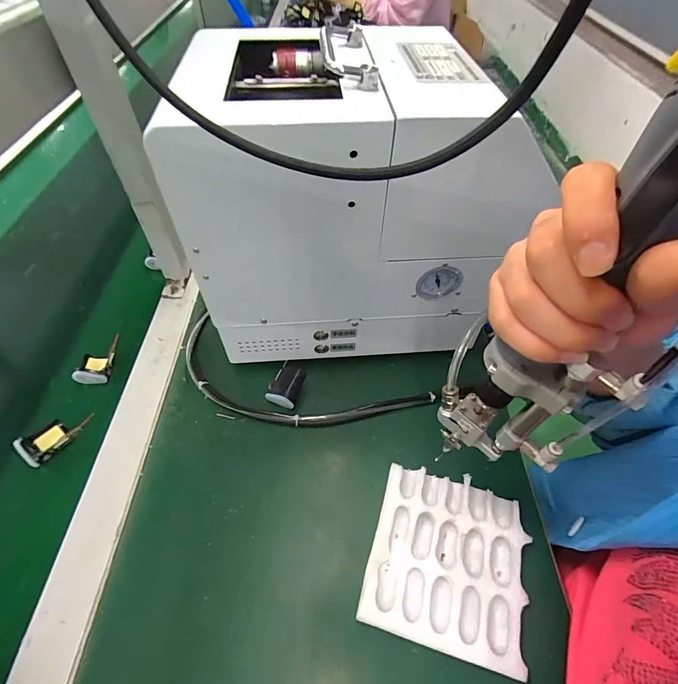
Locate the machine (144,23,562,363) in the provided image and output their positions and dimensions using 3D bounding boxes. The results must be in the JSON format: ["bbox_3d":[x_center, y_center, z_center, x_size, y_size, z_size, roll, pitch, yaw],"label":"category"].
[{"bbox_3d":[0.002,-0.136,0.410,0.275,0.296,0.195,-3,52,-4],"label":"machine"}]

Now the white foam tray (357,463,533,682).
[{"bbox_3d":[0.095,0.189,0.335,0.126,0.017,0.135,14,54,11],"label":"white foam tray"}]

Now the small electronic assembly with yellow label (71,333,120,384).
[{"bbox_3d":[-0.308,0.020,0.475,0.041,0.020,0.070,-10,53,-7],"label":"small electronic assembly with yellow label"}]

